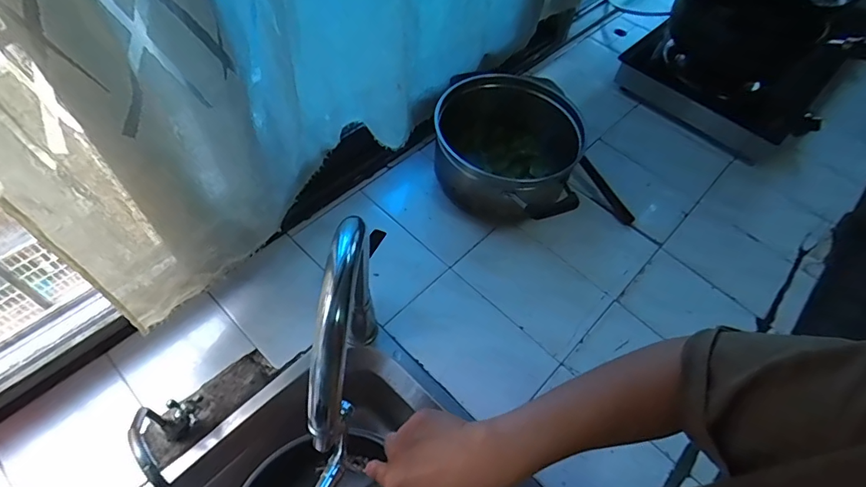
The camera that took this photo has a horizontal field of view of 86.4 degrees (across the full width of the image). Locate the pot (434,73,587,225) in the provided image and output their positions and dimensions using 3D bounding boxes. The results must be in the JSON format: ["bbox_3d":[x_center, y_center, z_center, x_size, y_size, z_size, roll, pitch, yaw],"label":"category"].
[{"bbox_3d":[0.118,-0.143,0.788,0.227,0.147,0.254,14,56,5],"label":"pot"}]

